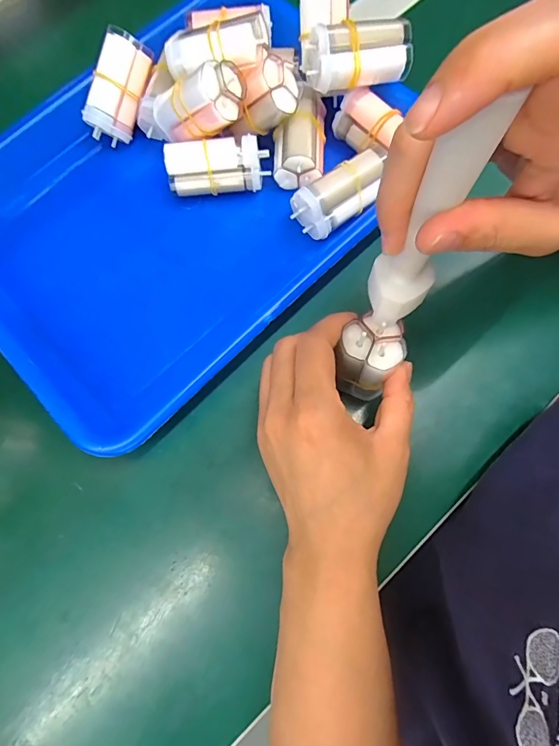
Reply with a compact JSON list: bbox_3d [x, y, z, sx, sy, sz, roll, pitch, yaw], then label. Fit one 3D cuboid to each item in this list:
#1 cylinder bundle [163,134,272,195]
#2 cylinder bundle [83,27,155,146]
[{"bbox_3d":[-0.044,-0.146,0.302,0.070,0.033,0.027,-4,75,2],"label":"cylinder bundle"},{"bbox_3d":[-0.117,-0.206,0.308,0.026,0.031,0.069,27,105,10],"label":"cylinder bundle"}]

